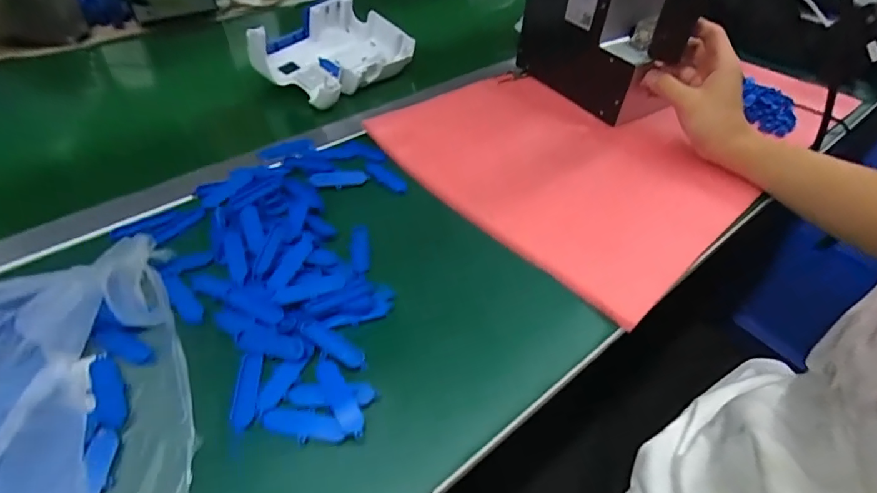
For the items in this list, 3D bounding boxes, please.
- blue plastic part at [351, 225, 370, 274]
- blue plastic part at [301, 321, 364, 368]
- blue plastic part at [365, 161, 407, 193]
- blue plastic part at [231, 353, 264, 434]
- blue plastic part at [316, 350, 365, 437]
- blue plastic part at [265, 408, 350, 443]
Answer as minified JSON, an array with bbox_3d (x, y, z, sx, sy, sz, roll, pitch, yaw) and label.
[{"bbox_3d":[-0.067,0.001,0.387,0.015,0.004,0.055,-5,46,-6],"label":"blue plastic part"},{"bbox_3d":[-0.075,0.069,0.321,0.052,0.006,0.013,24,50,20],"label":"blue plastic part"},{"bbox_3d":[-0.055,-0.071,0.460,0.058,0.005,0.017,35,54,28],"label":"blue plastic part"},{"bbox_3d":[-0.126,0.095,0.299,0.016,0.011,0.047,-4,46,-6],"label":"blue plastic part"},{"bbox_3d":[-0.066,0.096,0.297,0.016,0.004,0.061,-24,51,-23],"label":"blue plastic part"},{"bbox_3d":[-0.084,0.111,0.283,0.052,0.004,0.017,5,46,3],"label":"blue plastic part"}]

